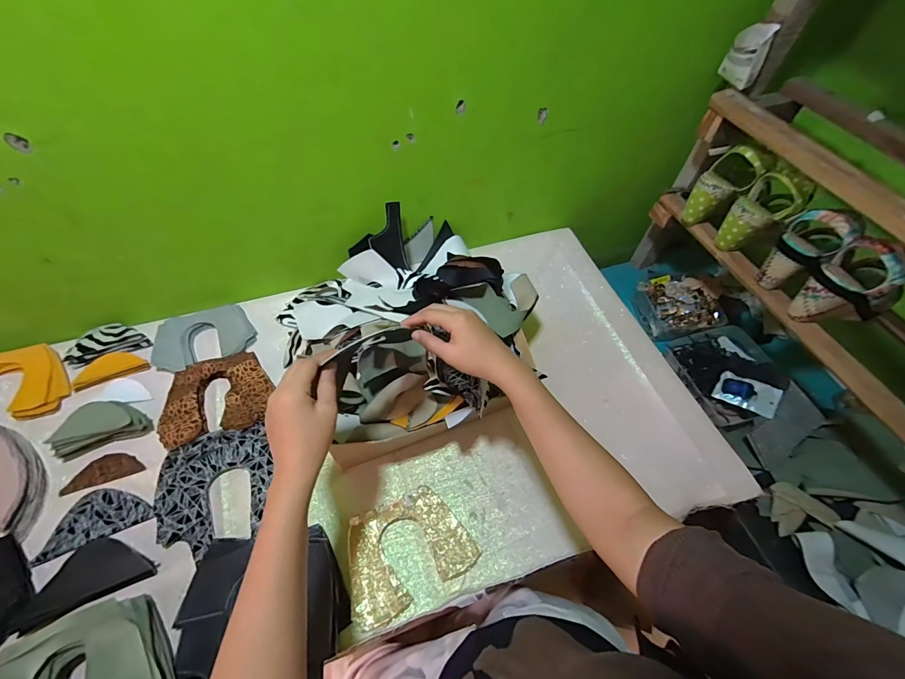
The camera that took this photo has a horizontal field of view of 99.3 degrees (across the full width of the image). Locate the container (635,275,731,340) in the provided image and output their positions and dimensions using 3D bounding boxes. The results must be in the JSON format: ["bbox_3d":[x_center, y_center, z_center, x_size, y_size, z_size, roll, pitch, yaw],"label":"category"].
[{"bbox_3d":[0.522,-0.075,0.896,0.153,0.069,0.157,1,56,-2],"label":"container"}]

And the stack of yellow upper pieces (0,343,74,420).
[{"bbox_3d":[-0.732,0.078,0.622,0.167,0.036,0.129,-20,59,-16],"label":"stack of yellow upper pieces"}]

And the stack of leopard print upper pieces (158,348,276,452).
[{"bbox_3d":[-0.392,0.091,0.633,0.167,0.014,0.134,-18,59,-14],"label":"stack of leopard print upper pieces"}]

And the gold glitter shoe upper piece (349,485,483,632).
[{"bbox_3d":[-0.066,0.286,0.532,0.171,0.019,0.128,-23,60,-17],"label":"gold glitter shoe upper piece"}]

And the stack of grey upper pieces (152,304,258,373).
[{"bbox_3d":[-0.448,-0.005,0.691,0.165,0.020,0.105,-18,59,-14],"label":"stack of grey upper pieces"}]

